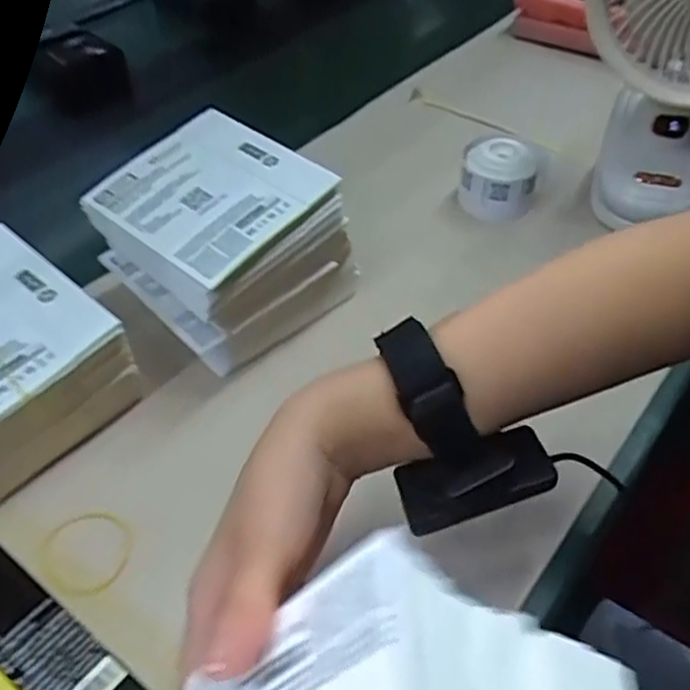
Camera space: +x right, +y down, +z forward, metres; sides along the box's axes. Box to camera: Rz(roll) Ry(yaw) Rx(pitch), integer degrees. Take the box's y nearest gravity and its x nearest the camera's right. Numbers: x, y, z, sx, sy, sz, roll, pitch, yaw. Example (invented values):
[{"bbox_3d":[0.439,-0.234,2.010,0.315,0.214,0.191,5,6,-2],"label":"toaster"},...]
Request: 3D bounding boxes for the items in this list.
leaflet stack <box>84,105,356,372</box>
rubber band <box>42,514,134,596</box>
[{"bbox_3d":[-0.076,-0.069,0.456,0.124,0.098,0.130,35,55,29],"label":"leaflet stack"},{"bbox_3d":[-0.137,0.107,0.367,0.048,0.004,0.048,0,46,0],"label":"rubber band"}]

